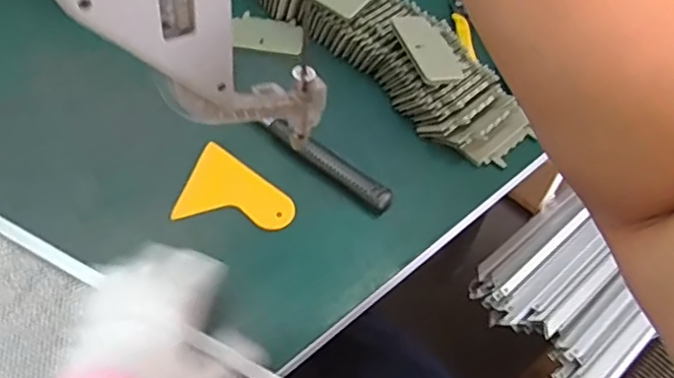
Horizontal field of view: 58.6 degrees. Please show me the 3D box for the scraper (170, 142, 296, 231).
[{"bbox_3d":[-0.085,0.001,0.535,0.099,0.004,0.077,13,56,6],"label":"scraper"}]

